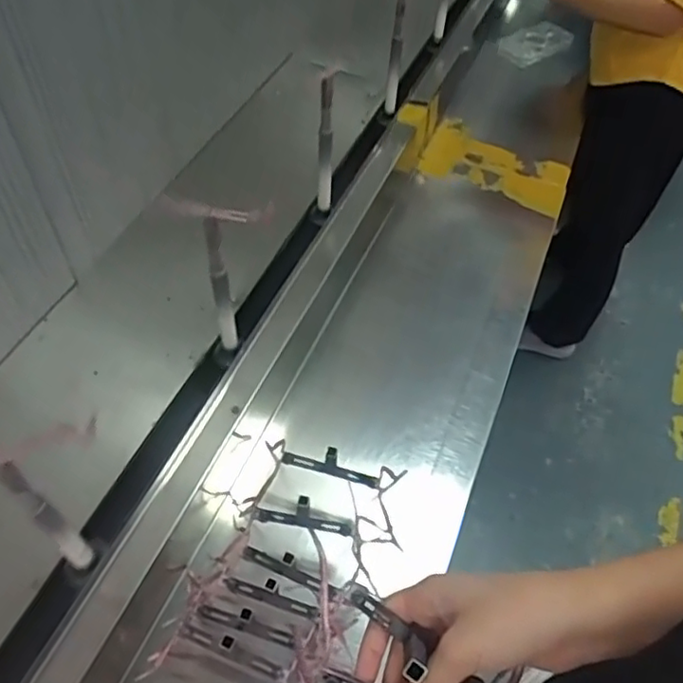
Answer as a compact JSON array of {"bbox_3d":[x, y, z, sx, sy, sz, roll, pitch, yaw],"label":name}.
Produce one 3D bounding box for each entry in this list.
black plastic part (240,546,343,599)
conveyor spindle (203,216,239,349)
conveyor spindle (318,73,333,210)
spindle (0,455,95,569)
[{"bbox_3d":[-0.044,0.202,0.559,0.095,0.013,0.017,20,54,14],"label":"black plastic part"},{"bbox_3d":[-0.118,-0.053,0.612,0.017,0.175,0.014,-12,53,-10],"label":"conveyor spindle"},{"bbox_3d":[-0.020,-0.230,0.755,0.017,0.185,0.017,-3,52,-4],"label":"conveyor spindle"},{"bbox_3d":[-0.217,0.130,0.463,0.012,0.187,0.018,38,60,25],"label":"spindle"}]

